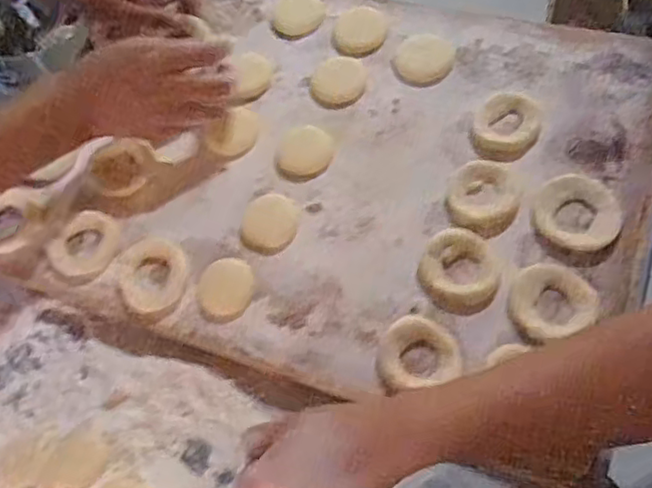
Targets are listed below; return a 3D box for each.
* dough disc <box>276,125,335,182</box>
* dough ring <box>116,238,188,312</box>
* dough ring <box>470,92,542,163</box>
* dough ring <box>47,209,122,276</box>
[{"bbox_3d":[-0.019,-0.085,0.627,0.051,0.011,0.053,-3,62,6],"label":"dough disc"},{"bbox_3d":[-0.154,0.026,0.591,0.061,0.007,0.071,-6,61,4],"label":"dough ring"},{"bbox_3d":[0.166,-0.108,0.610,0.058,0.014,0.077,17,66,16],"label":"dough ring"},{"bbox_3d":[-0.224,0.003,0.626,0.057,0.019,0.067,26,68,19],"label":"dough ring"}]

